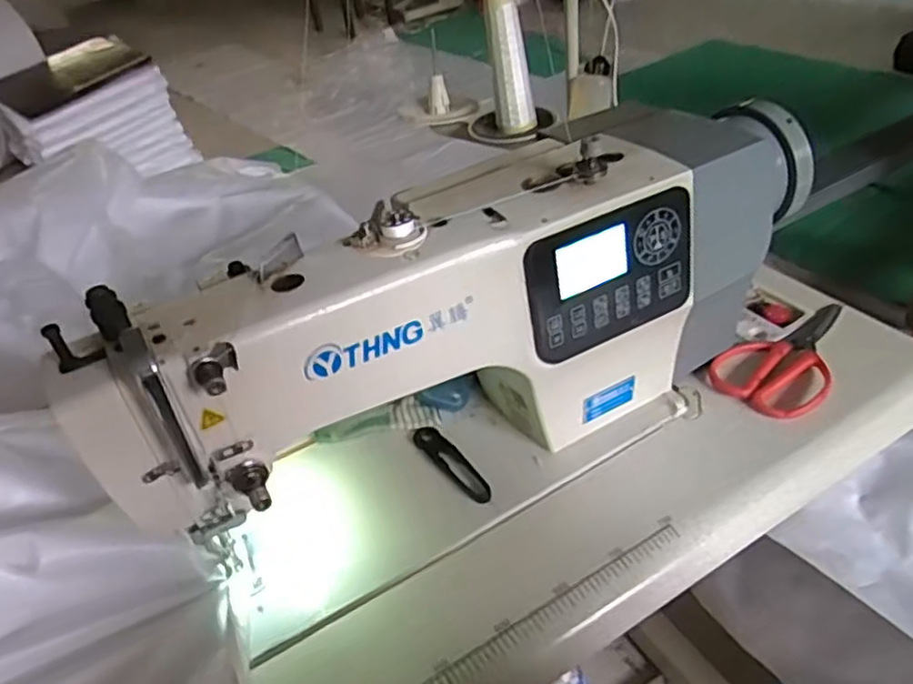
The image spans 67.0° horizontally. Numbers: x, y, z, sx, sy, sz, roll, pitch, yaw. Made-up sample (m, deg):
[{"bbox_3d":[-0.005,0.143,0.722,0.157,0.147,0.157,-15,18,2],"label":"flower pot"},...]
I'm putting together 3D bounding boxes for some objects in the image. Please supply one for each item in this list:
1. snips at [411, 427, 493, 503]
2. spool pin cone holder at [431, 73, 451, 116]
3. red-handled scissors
[{"bbox_3d":[-0.004,0.105,0.605,0.024,0.005,0.105,-29,43,-24],"label":"snips"},{"bbox_3d":[-0.025,-0.361,1.003,0.026,0.052,0.029,-2,39,7],"label":"spool pin cone holder"},{"bbox_3d":[0.333,0.014,0.654,0.182,0.009,0.093,-23,41,-18],"label":"red-handled scissors"}]

